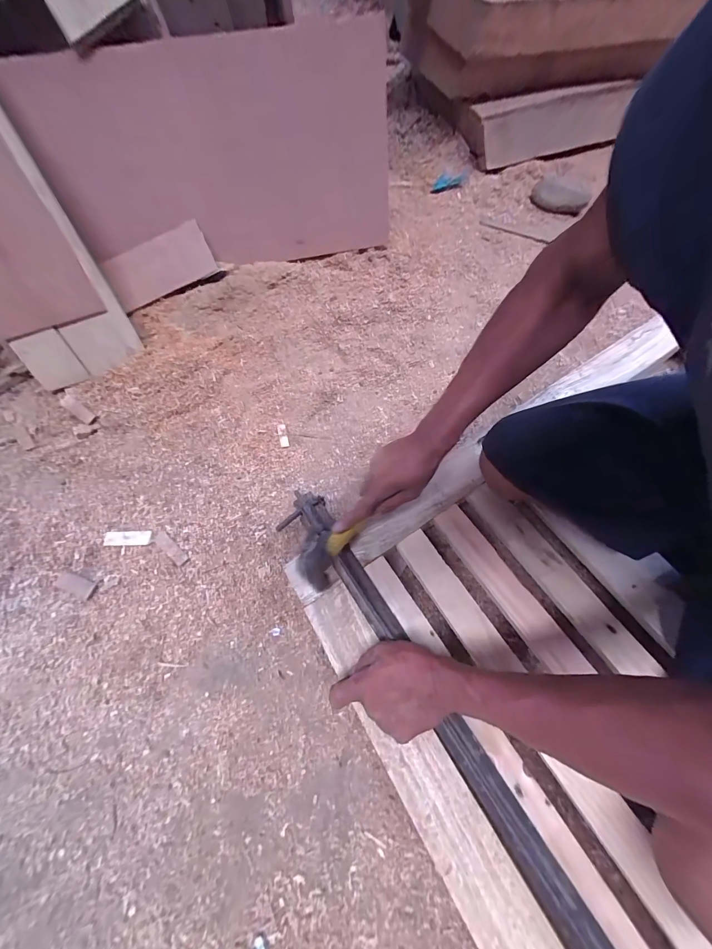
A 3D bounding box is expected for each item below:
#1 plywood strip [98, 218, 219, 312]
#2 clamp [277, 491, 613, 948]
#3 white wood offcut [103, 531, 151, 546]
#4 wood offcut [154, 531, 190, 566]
[{"bbox_3d":[-0.398,-0.424,0.640,0.207,0.088,0.017,-28,33,-5],"label":"plywood strip"},{"bbox_3d":[0.237,0.478,0.330,0.071,0.051,1.063,-32,69,-14],"label":"clamp"},{"bbox_3d":[-0.436,0.122,0.601,0.087,0.004,0.027,-1,67,-2],"label":"white wood offcut"},{"bbox_3d":[-0.346,0.137,0.588,0.083,0.006,0.023,35,72,17],"label":"wood offcut"}]

